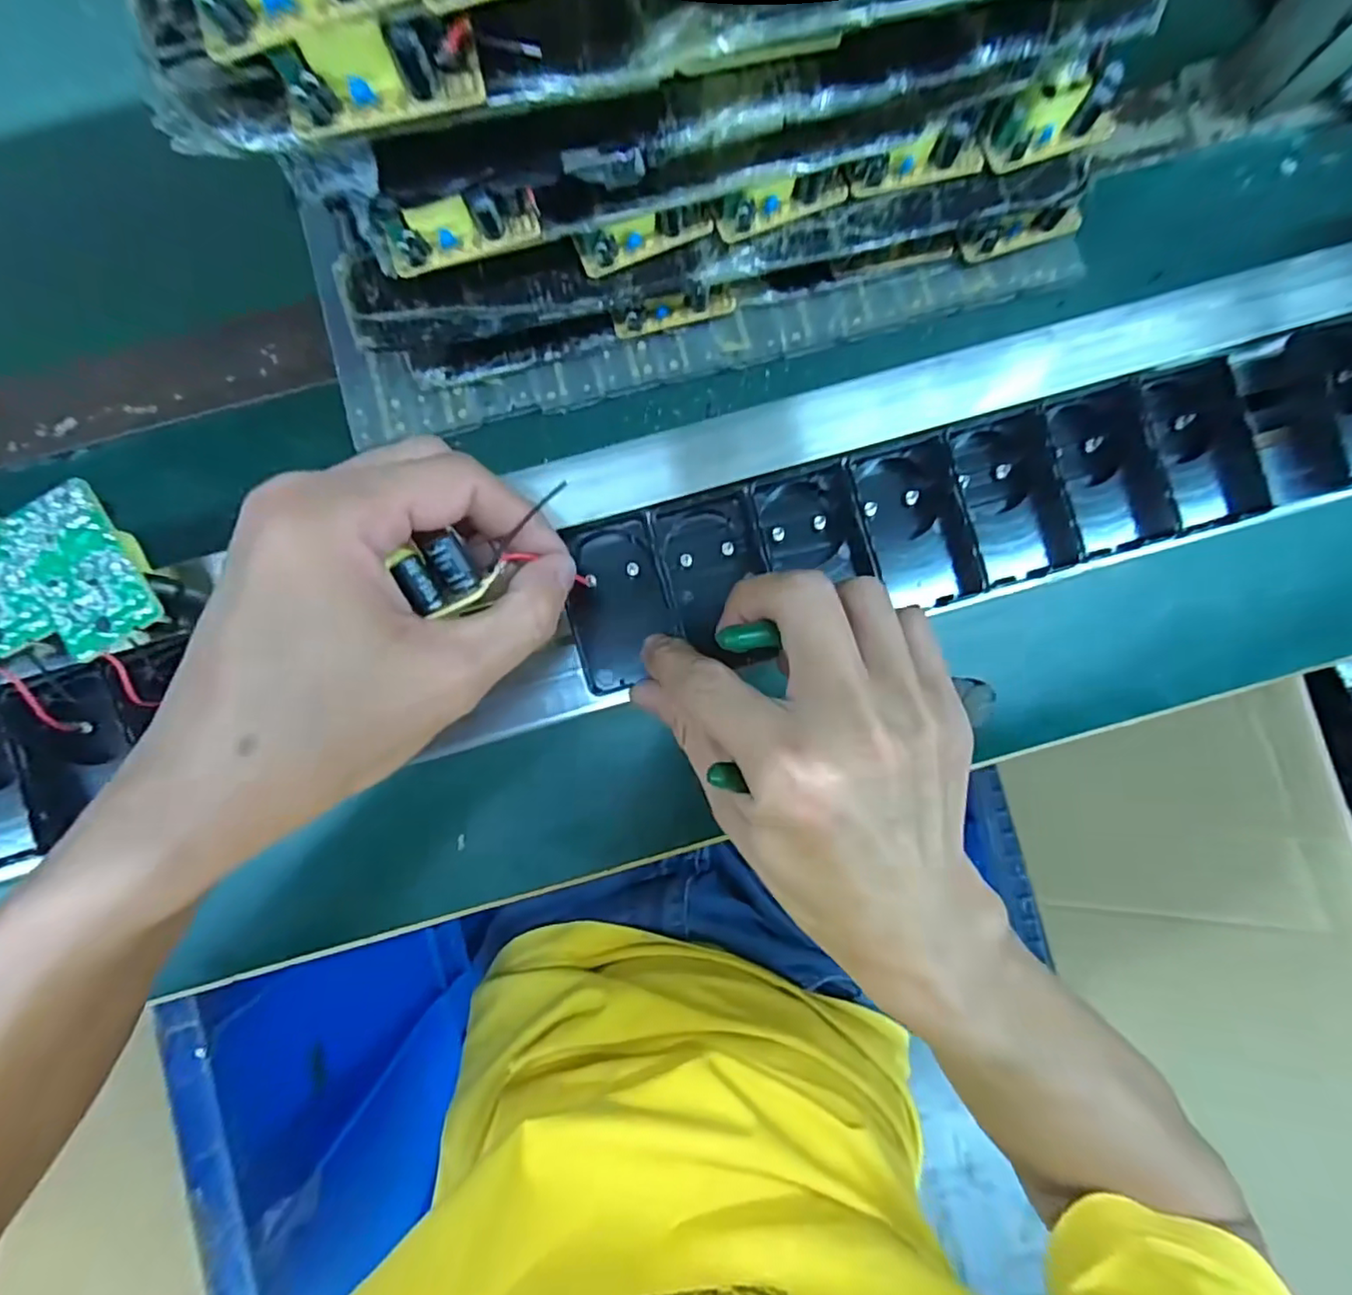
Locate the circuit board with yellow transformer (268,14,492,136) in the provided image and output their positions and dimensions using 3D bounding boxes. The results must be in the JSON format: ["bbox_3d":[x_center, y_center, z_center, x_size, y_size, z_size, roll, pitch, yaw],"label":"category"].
[{"bbox_3d":[-0.094,-0.183,0.190,0.062,0.023,0.015,-18,86,-1],"label":"circuit board with yellow transformer"}]

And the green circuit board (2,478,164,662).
[{"bbox_3d":[-0.231,-0.030,0.234,0.036,0.006,0.062,-32,90,-6],"label":"green circuit board"}]

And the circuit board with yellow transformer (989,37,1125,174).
[{"bbox_3d":[0.178,-0.249,0.277,0.060,0.033,0.025,-18,87,-1],"label":"circuit board with yellow transformer"}]

